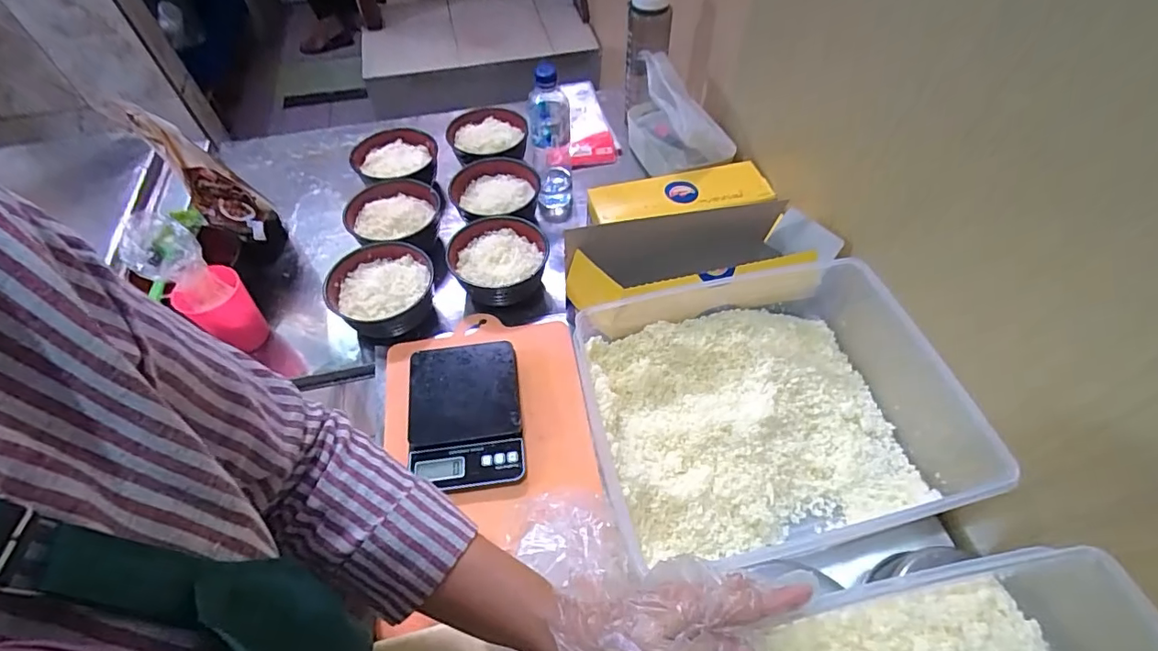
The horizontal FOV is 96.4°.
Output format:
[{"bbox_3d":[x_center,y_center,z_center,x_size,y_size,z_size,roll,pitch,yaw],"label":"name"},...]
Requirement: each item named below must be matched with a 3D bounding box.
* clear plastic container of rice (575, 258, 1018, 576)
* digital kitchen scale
[{"bbox_3d":[0.206,0.086,0.572,0.377,0.109,0.275,-9,55,-6],"label":"clear plastic container of rice"},{"bbox_3d":[-0.134,0.105,0.614,0.126,0.033,0.170,-8,55,-5],"label":"digital kitchen scale"}]

